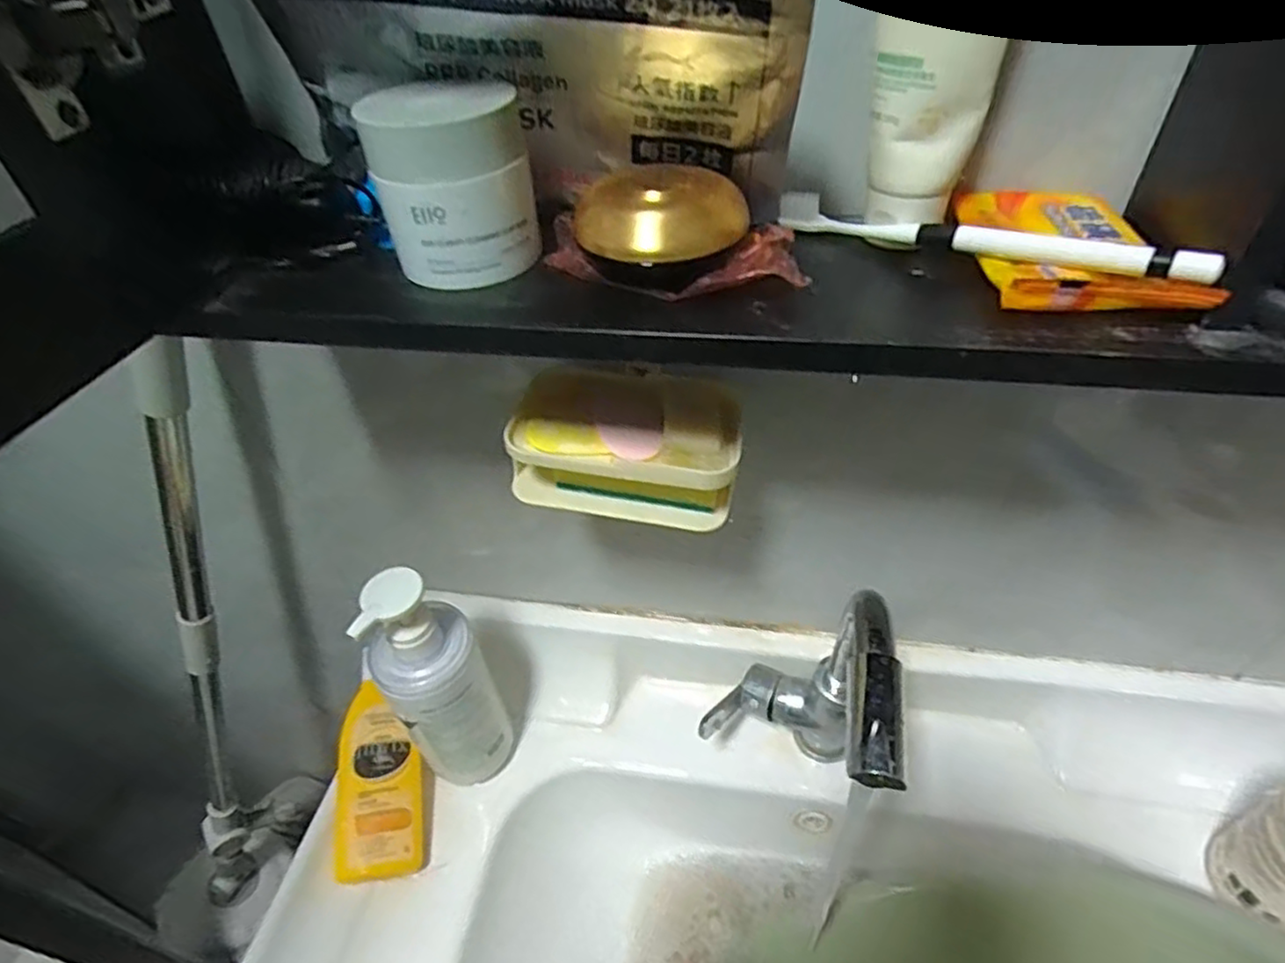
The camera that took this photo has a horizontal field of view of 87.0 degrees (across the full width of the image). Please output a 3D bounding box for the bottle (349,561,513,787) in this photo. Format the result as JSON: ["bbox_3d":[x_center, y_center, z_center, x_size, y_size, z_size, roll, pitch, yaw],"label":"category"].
[{"bbox_3d":[-0.156,0.158,0.527,0.076,0.230,0.061,-27,48,-21],"label":"bottle"}]

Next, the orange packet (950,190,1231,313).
[{"bbox_3d":[0.184,-0.102,0.292,0.078,0.015,0.101,5,45,11],"label":"orange packet"}]

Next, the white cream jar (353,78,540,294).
[{"bbox_3d":[-0.088,-0.142,0.322,0.067,0.073,0.067,-11,44,-6],"label":"white cream jar"}]

